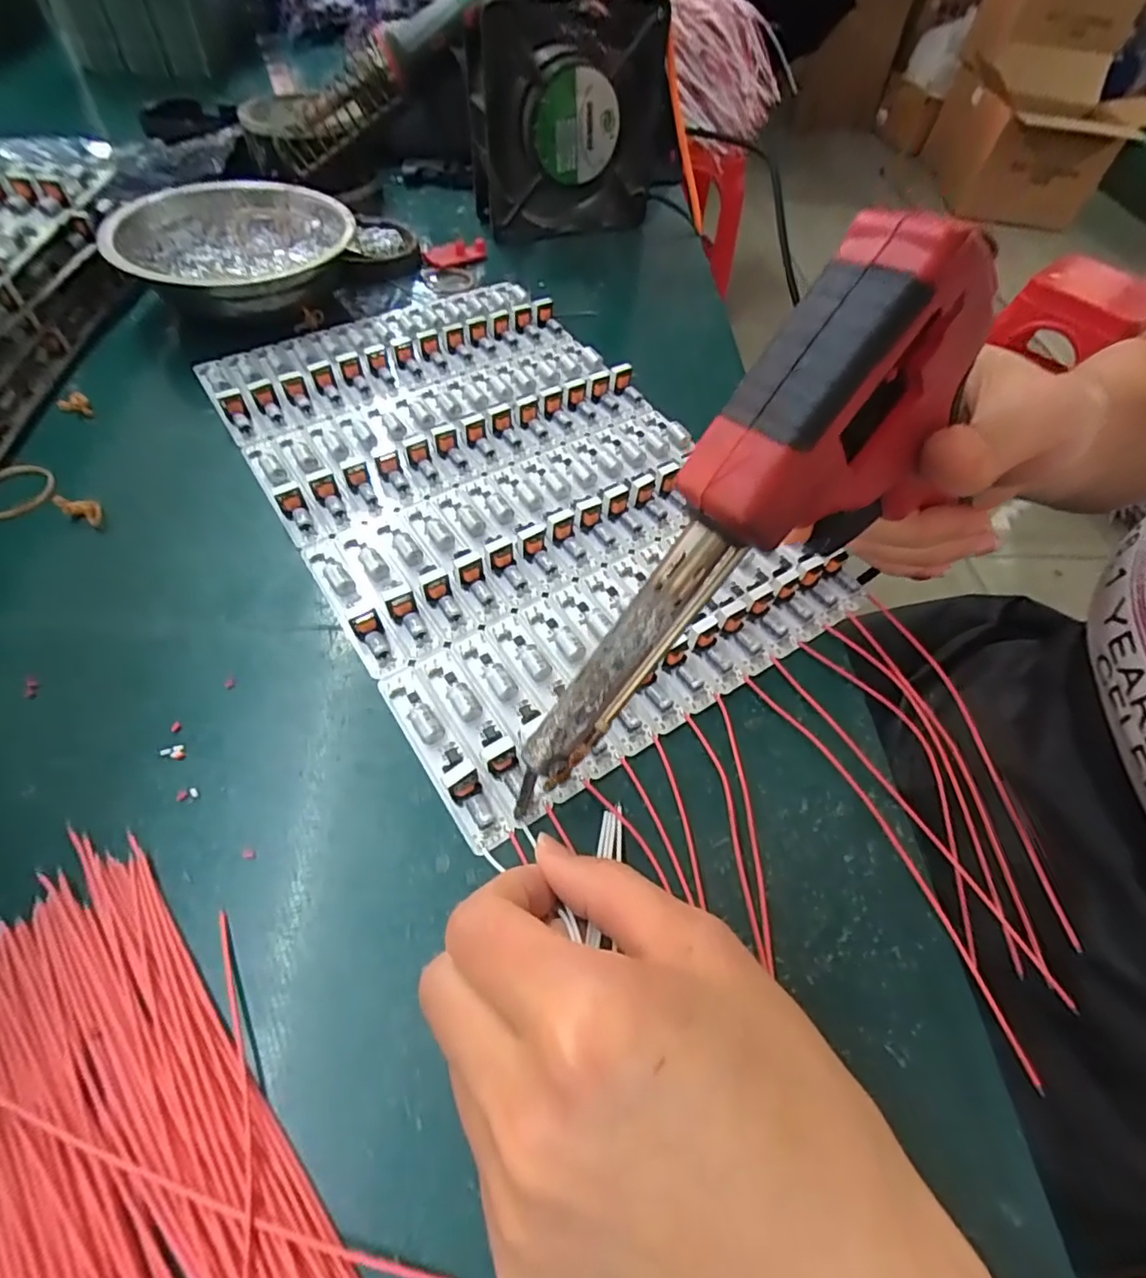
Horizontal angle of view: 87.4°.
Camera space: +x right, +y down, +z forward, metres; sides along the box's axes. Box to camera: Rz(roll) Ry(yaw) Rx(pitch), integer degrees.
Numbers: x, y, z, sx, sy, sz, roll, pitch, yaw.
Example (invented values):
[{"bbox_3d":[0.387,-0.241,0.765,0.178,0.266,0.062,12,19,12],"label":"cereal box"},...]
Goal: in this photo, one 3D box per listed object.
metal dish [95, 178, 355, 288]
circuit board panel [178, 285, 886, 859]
[{"bbox_3d":[-0.194,-0.225,0.350,0.125,0.034,0.119,2,56,-3],"label":"metal dish"},{"bbox_3d":[-0.032,-0.083,0.283,0.195,0.014,0.291,-28,62,-21],"label":"circuit board panel"}]

